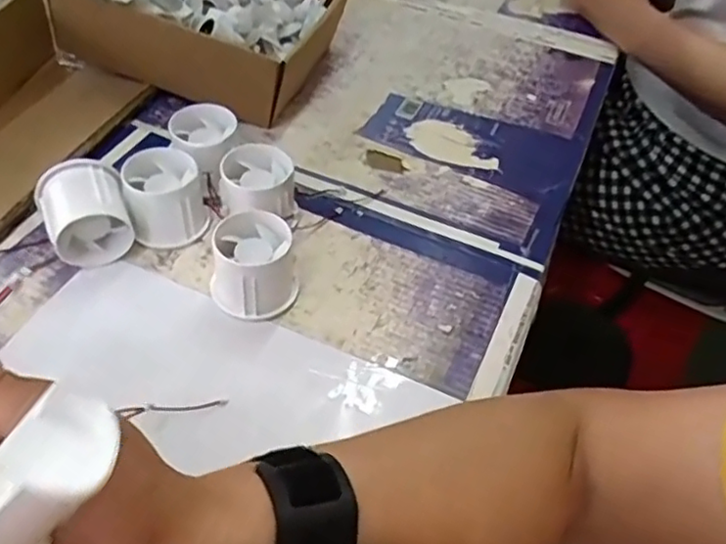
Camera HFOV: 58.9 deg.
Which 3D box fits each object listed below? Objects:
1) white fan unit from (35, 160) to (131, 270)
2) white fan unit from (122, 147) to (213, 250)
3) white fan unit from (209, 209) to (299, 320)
[{"bbox_3d":[-0.188,-0.039,0.438,0.052,0.053,0.049,-19,53,-21],"label":"white fan unit"},{"bbox_3d":[-0.140,-0.054,0.462,0.053,0.047,0.053,-9,50,-13],"label":"white fan unit"},{"bbox_3d":[-0.073,-0.006,0.426,0.055,0.049,0.058,-5,49,-10],"label":"white fan unit"}]

